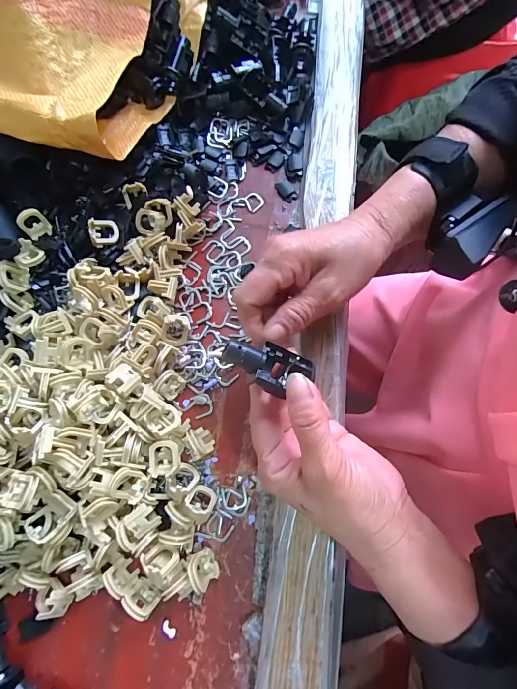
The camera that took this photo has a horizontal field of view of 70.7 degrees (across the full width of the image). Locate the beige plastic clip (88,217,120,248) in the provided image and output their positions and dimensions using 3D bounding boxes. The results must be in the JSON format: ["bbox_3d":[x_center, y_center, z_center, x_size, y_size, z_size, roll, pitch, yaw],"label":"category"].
[{"bbox_3d":[-0.136,-0.099,0.321,0.024,0.011,0.023,-13,82,-24],"label":"beige plastic clip"}]

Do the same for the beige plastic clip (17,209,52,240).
[{"bbox_3d":[-0.198,-0.106,0.322,0.021,0.020,0.018,-41,78,-9],"label":"beige plastic clip"}]

